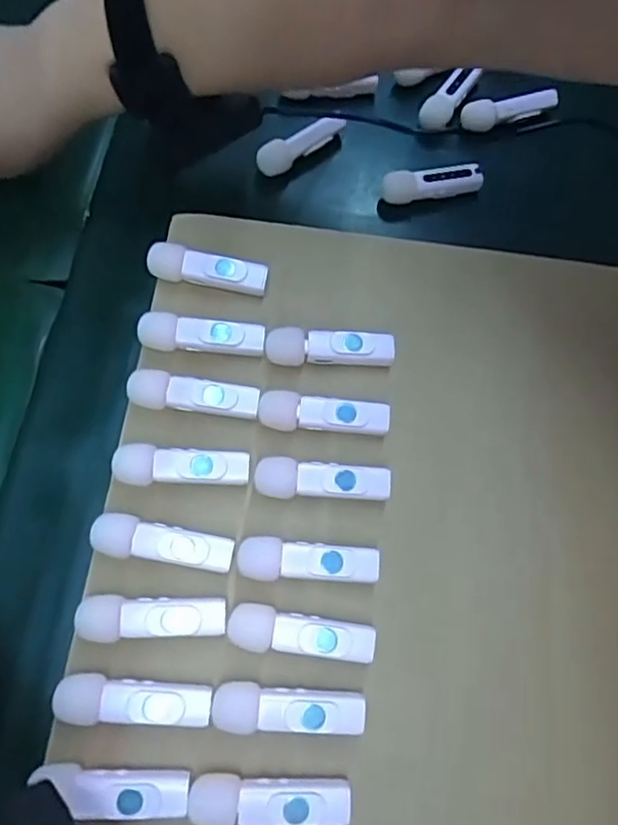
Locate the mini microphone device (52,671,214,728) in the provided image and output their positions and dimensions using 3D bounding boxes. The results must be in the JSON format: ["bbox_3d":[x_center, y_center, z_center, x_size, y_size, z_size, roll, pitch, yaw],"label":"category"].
[{"bbox_3d":[-0.074,0.123,0.258,0.064,0.015,0.018,5,70,2],"label":"mini microphone device"}]

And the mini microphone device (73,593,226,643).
[{"bbox_3d":[-0.070,0.091,0.267,0.064,0.010,0.019,2,70,1],"label":"mini microphone device"}]

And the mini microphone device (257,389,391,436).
[{"bbox_3d":[0.008,0.002,0.305,0.065,0.016,0.017,6,70,3],"label":"mini microphone device"}]

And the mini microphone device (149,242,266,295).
[{"bbox_3d":[-0.055,-0.077,0.329,0.063,0.020,0.015,8,70,3],"label":"mini microphone device"}]

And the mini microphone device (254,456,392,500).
[{"bbox_3d":[0.007,0.034,0.293,0.064,0.014,0.018,5,70,2],"label":"mini microphone device"}]

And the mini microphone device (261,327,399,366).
[{"bbox_3d":[0.011,-0.033,0.317,0.066,0.018,0.017,2,70,1],"label":"mini microphone device"}]

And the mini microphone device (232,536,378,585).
[{"bbox_3d":[0.000,0.070,0.280,0.064,0.012,0.019,6,70,2],"label":"mini microphone device"}]

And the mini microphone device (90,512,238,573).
[{"bbox_3d":[-0.067,0.060,0.276,0.062,0.012,0.018,11,71,4],"label":"mini microphone device"}]

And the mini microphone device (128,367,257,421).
[{"bbox_3d":[-0.058,-0.007,0.305,0.064,0.016,0.017,7,70,3],"label":"mini microphone device"}]

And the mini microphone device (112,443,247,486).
[{"bbox_3d":[-0.061,0.027,0.291,0.063,0.014,0.018,3,70,2],"label":"mini microphone device"}]

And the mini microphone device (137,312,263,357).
[{"bbox_3d":[-0.056,-0.039,0.315,0.064,0.018,0.017,6,70,2],"label":"mini microphone device"}]

